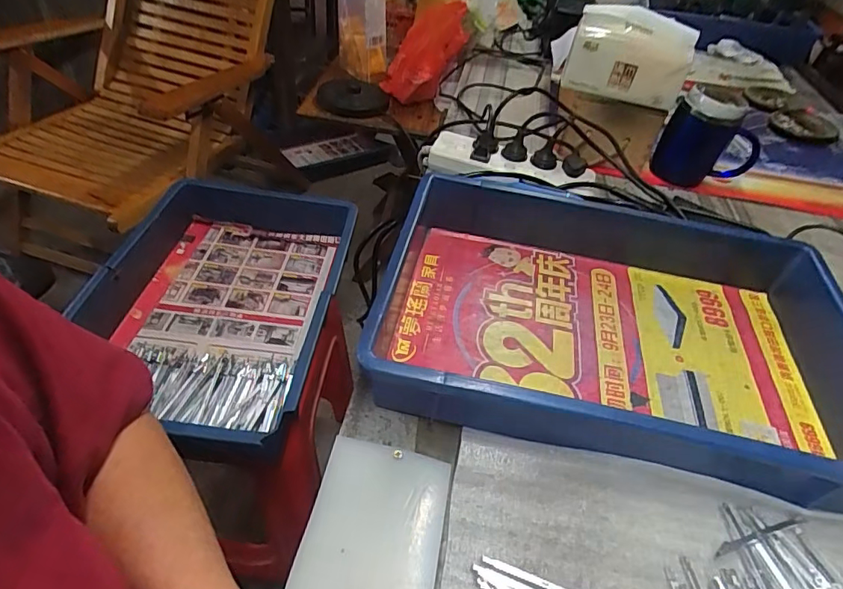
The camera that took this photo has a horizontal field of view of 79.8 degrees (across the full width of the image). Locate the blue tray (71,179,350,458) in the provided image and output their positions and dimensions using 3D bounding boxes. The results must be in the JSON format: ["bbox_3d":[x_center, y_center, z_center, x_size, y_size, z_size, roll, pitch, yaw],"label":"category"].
[{"bbox_3d":[-0.260,0.015,0.676,0.274,0.079,0.424,4,43,-1],"label":"blue tray"}]

